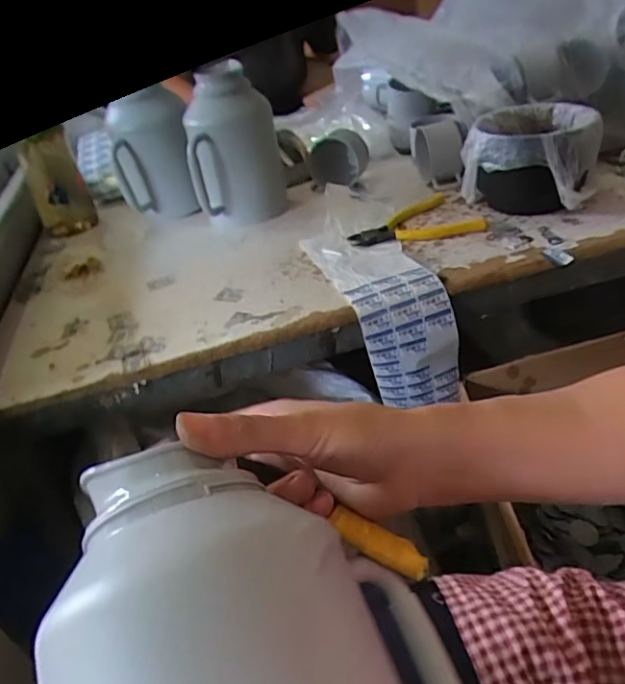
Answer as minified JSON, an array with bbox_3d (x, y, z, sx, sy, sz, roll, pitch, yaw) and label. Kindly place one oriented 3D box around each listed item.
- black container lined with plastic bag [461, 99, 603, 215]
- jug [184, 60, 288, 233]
[{"bbox_3d":[0.291,-0.247,0.731,0.157,0.115,0.170,7,39,22],"label":"black container lined with plastic bag"},{"bbox_3d":[-0.119,-0.302,0.835,0.130,0.217,0.117,-9,36,2],"label":"jug"}]

